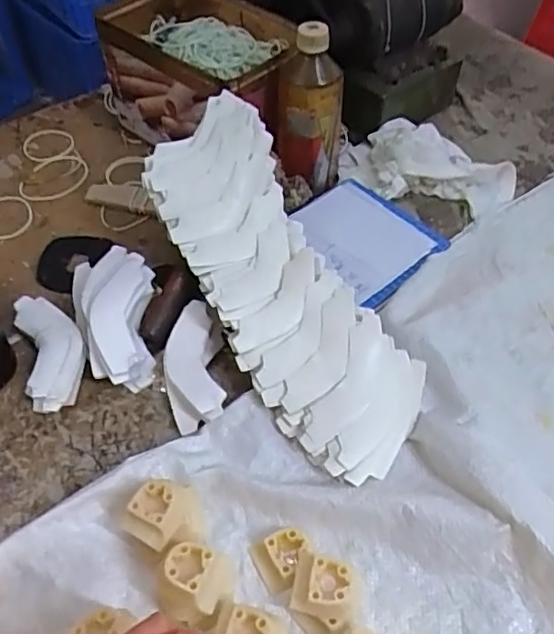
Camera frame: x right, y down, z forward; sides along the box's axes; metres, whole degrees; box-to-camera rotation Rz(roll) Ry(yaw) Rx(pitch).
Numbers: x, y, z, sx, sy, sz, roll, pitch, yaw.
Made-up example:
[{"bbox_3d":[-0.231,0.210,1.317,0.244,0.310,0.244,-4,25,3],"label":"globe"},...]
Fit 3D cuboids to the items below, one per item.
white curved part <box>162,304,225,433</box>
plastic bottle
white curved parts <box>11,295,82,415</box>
[{"bbox_3d":[-0.077,0.044,0.528,0.046,0.028,0.118,-10,51,-9],"label":"white curved part"},{"bbox_3d":[0.034,-0.217,0.641,0.070,0.169,0.070,4,51,3],"label":"plastic bottle"},{"bbox_3d":[-0.206,0.032,0.545,0.053,0.031,0.121,-17,52,-14],"label":"white curved parts"}]

